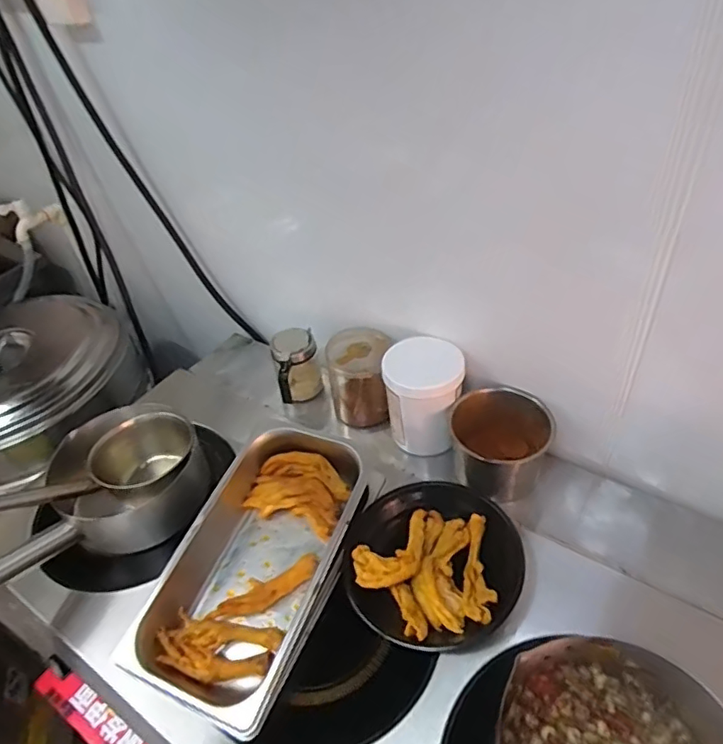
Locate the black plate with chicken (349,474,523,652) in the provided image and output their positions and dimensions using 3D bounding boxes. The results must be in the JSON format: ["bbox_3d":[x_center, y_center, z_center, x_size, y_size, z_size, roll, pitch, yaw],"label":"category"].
[{"bbox_3d":[0.075,0.212,0.614,0.183,0.051,0.192,-35,48,-27],"label":"black plate with chicken"}]

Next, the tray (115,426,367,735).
[{"bbox_3d":[-0.113,0.215,0.638,0.173,0.083,0.306,12,46,21],"label":"tray"}]

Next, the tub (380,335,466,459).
[{"bbox_3d":[0.089,0.038,0.789,0.109,0.144,0.098,-2,42,7],"label":"tub"}]

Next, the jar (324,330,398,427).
[{"bbox_3d":[0.000,0.013,0.862,0.093,0.141,0.095,-4,42,4],"label":"jar"}]

